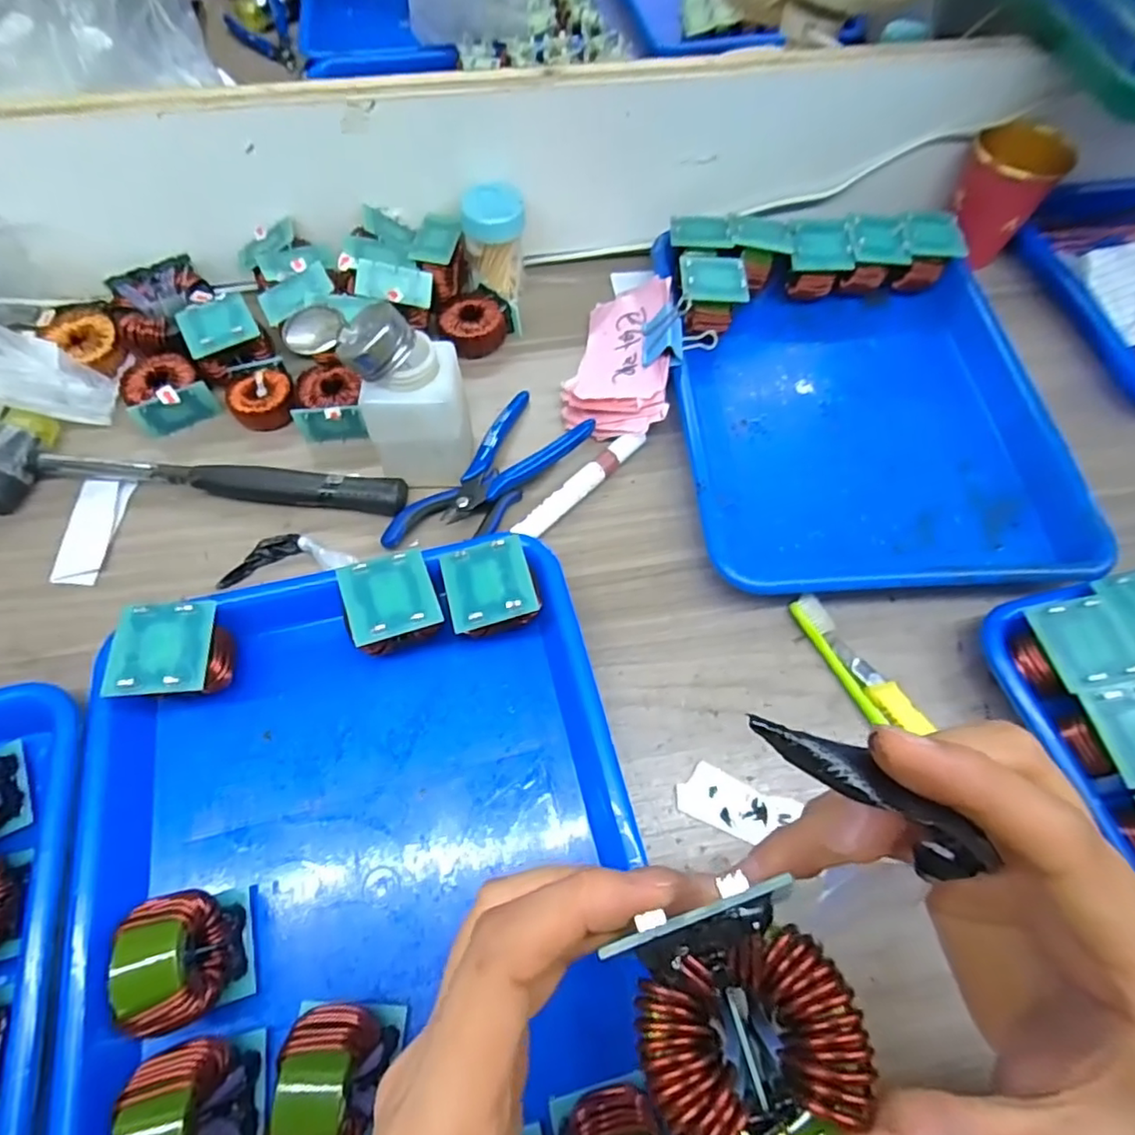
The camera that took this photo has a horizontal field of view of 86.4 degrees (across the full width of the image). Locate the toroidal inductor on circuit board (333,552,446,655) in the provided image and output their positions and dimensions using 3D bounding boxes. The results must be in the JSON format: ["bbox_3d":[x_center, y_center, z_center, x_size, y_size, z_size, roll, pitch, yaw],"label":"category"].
[{"bbox_3d":[-0.094,0.023,0.332,0.046,0.043,0.046,-19,65,-11],"label":"toroidal inductor on circuit board"}]

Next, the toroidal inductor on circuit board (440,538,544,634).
[{"bbox_3d":[-0.041,0.016,0.335,0.046,0.043,0.045,-14,64,-9],"label":"toroidal inductor on circuit board"}]

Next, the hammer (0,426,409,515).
[{"bbox_3d":[-0.237,-0.059,0.387,0.263,0.027,0.053,1,63,-1],"label":"hammer"}]

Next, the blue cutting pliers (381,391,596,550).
[{"bbox_3d":[-0.050,-0.057,0.396,0.061,0.024,0.145,33,66,14],"label":"blue cutting pliers"}]

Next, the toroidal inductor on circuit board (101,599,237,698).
[{"bbox_3d":[-0.201,0.049,0.318,0.042,0.051,0.048,-4,63,-4],"label":"toroidal inductor on circuit board"}]

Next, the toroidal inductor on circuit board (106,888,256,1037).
[{"bbox_3d":[-0.160,0.166,0.257,0.034,0.051,0.047,-12,64,-8],"label":"toroidal inductor on circuit board"}]

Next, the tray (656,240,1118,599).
[{"bbox_3d":[0.202,-0.107,0.420,0.248,0.029,0.277,0,63,-2],"label":"tray"}]

